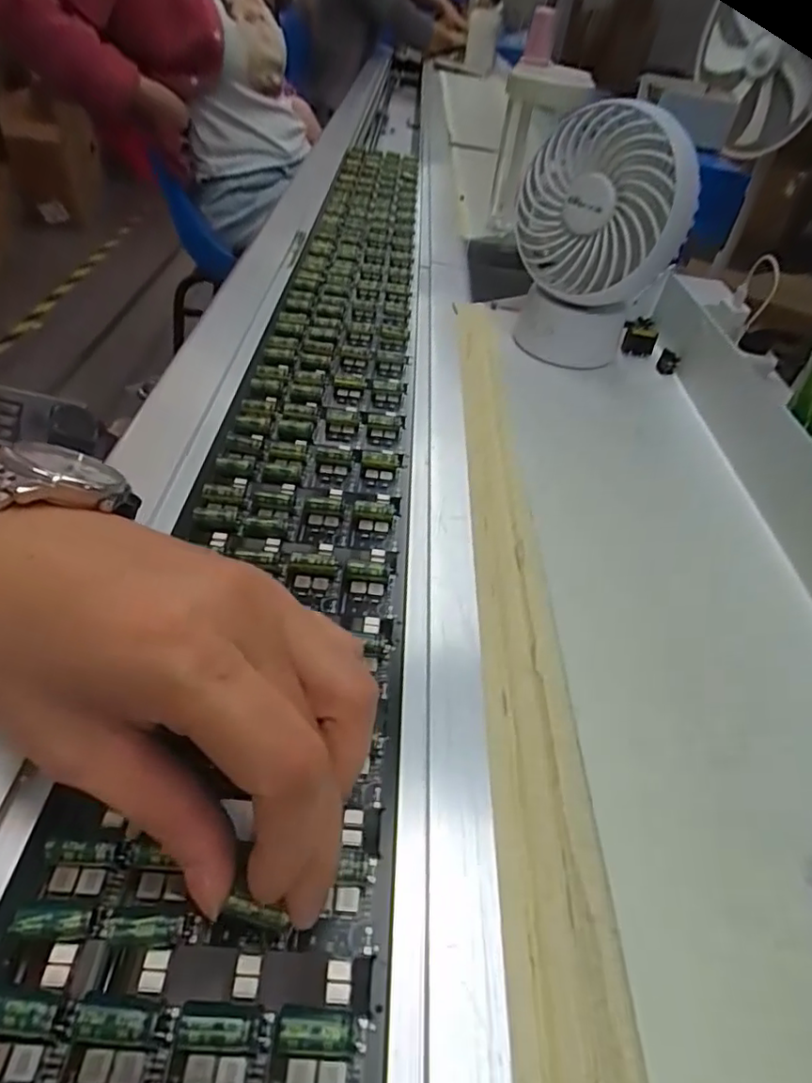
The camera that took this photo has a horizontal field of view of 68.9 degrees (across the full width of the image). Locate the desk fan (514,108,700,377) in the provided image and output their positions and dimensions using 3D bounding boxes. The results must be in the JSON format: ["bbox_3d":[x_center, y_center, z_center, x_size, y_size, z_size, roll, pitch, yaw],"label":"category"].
[{"bbox_3d":[0.123,-0.200,0.406,0.105,0.155,0.077,12,44,5],"label":"desk fan"}]

